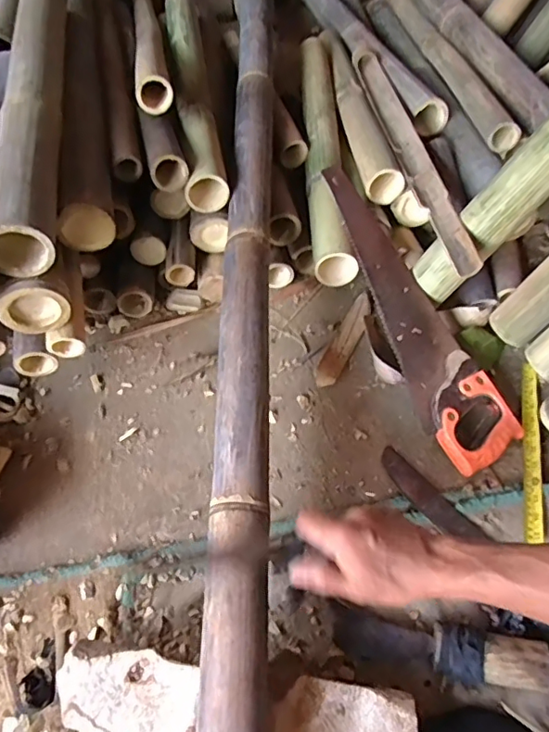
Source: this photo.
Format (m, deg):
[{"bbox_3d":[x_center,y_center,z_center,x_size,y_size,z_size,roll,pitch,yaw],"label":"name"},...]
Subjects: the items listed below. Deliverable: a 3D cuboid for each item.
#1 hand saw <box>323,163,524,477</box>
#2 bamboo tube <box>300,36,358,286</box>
[{"bbox_3d":[0.194,-0.092,0.791,0.111,0.023,0.499,-17,69,-15],"label":"hand saw"},{"bbox_3d":[0.088,-0.419,1.005,0.071,0.073,0.674,1,53,-1],"label":"bamboo tube"}]

